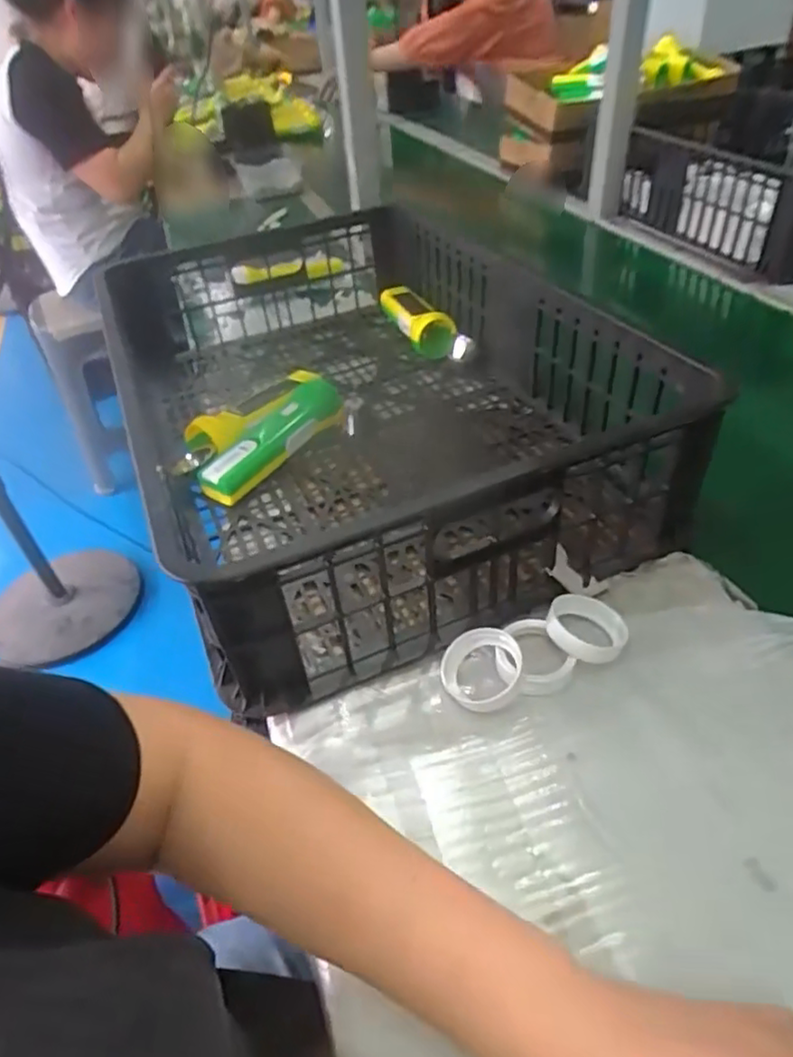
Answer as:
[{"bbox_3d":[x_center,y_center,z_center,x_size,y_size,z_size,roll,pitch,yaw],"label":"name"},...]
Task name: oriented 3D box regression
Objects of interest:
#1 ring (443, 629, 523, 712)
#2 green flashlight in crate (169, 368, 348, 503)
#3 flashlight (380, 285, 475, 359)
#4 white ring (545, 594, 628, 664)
[{"bbox_3d":[0.055,0.092,0.420,0.051,0.025,0.047,0,41,6],"label":"ring"},{"bbox_3d":[-0.126,-0.095,0.628,0.085,0.050,0.184,25,49,30],"label":"green flashlight in crate"},{"bbox_3d":[0.031,-0.249,0.786,0.045,0.049,0.183,-21,43,-15],"label":"flashlight"},{"bbox_3d":[0.129,0.067,0.435,0.052,0.021,0.052,-3,41,2],"label":"white ring"}]

